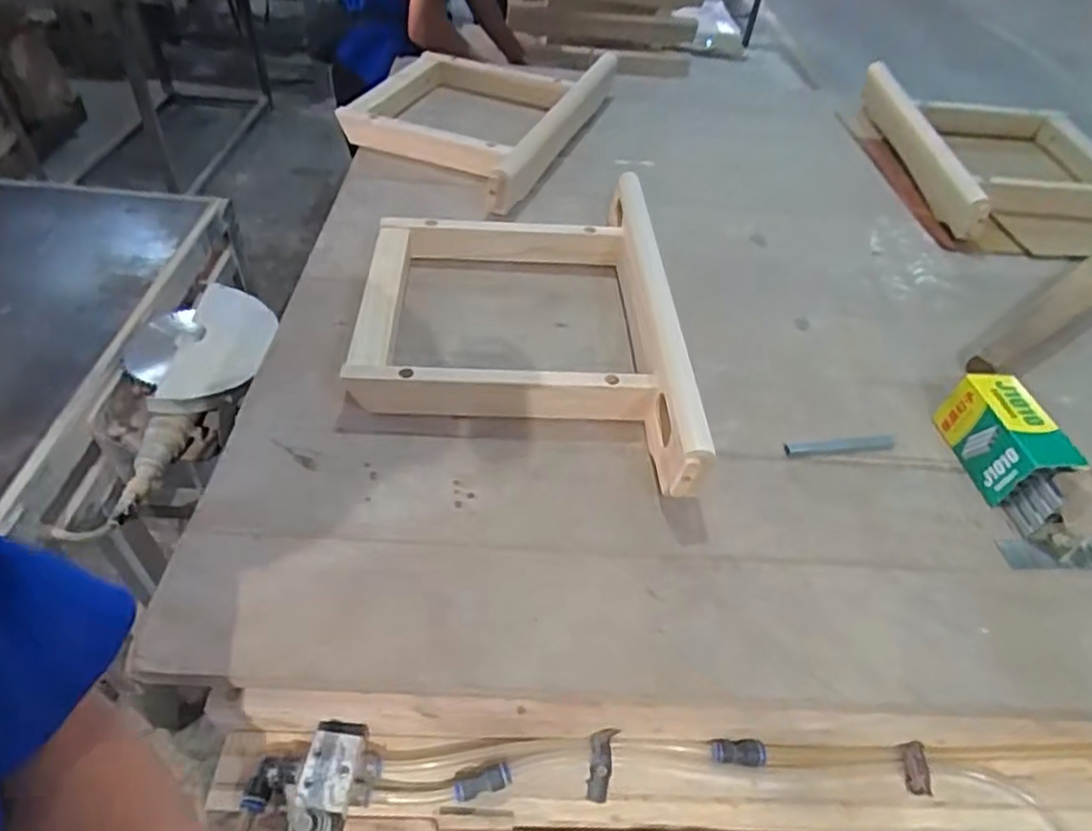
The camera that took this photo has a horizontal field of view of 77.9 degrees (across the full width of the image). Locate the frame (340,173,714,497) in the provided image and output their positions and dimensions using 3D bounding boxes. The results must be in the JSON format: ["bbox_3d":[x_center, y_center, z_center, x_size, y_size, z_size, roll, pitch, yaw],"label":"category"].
[{"bbox_3d":[-0.026,-0.098,0.704,0.328,0.082,0.430,-1,46,-6],"label":"frame"}]

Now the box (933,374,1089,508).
[{"bbox_3d":[0.434,0.021,0.642,0.064,0.065,0.114,-1,46,-7],"label":"box"}]

